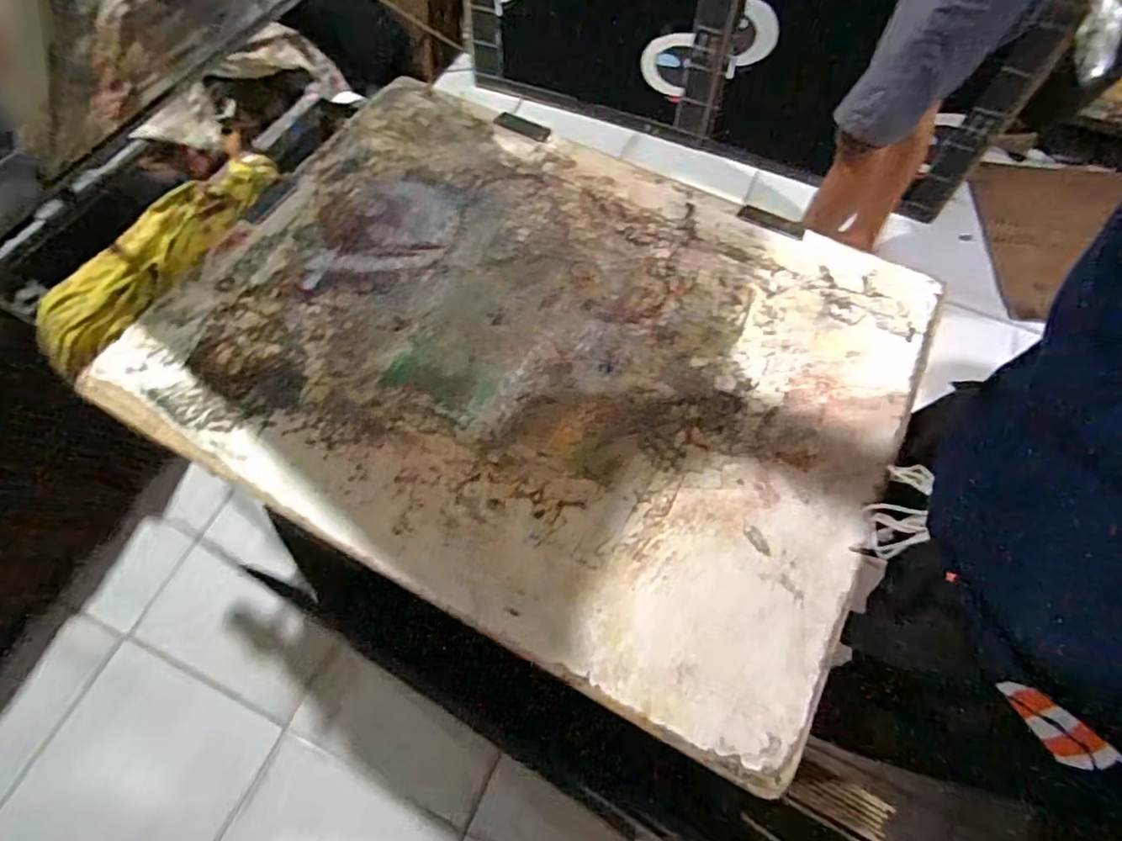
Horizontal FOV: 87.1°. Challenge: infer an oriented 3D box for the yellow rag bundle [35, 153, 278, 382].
[{"bbox_3d":[-0.490,-0.208,0.727,0.112,0.039,0.356,23,66,11],"label":"yellow rag bundle"}]

